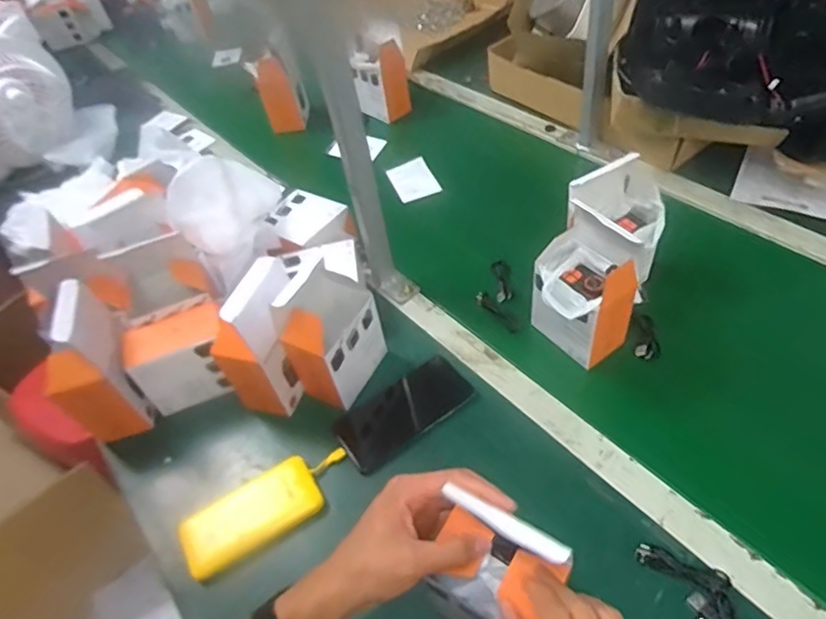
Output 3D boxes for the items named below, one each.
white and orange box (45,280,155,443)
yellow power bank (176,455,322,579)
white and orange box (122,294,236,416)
[{"bbox_3d":[-0.367,0.060,0.631,0.074,0.173,0.097,-23,48,-11],"label":"white and orange box"},{"bbox_3d":[-0.168,0.212,0.574,0.140,0.022,0.069,-29,49,-16],"label":"yellow power bank"},{"bbox_3d":[-0.275,0.050,0.658,0.110,0.117,0.072,-21,47,-9],"label":"white and orange box"}]

